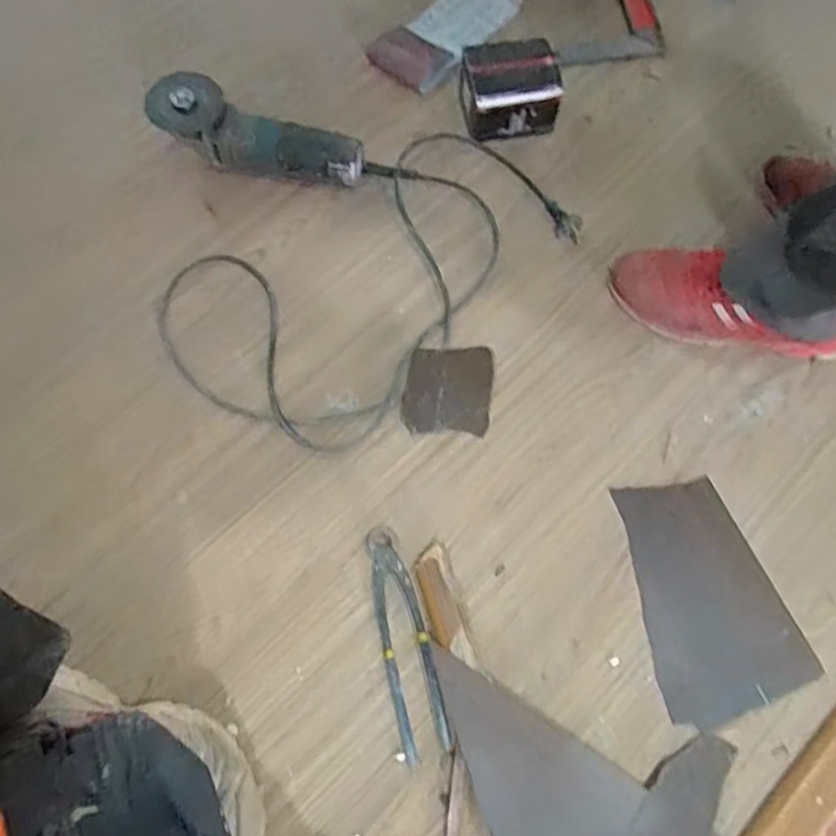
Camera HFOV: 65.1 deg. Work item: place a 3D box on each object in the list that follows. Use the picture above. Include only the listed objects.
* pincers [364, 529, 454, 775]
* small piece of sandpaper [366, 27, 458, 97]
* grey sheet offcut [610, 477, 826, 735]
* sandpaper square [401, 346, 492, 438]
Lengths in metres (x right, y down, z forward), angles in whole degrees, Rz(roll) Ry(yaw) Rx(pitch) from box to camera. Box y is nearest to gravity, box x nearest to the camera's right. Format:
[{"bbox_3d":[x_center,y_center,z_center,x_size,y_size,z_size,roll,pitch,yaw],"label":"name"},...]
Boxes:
[{"bbox_3d":[-0.014,0.223,0.666,0.048,0.013,0.225,-13,71,-5],"label":"pincers"},{"bbox_3d":[-0.010,-0.509,0.931,0.114,0.034,0.070,33,73,11],"label":"small piece of sandpaper"},{"bbox_3d":[0.307,0.184,0.689,0.153,0.005,0.235,-10,71,-5],"label":"grey sheet offcut"},{"bbox_3d":[0.034,-0.033,0.765,0.101,0.007,0.105,2,70,0],"label":"sandpaper square"}]

